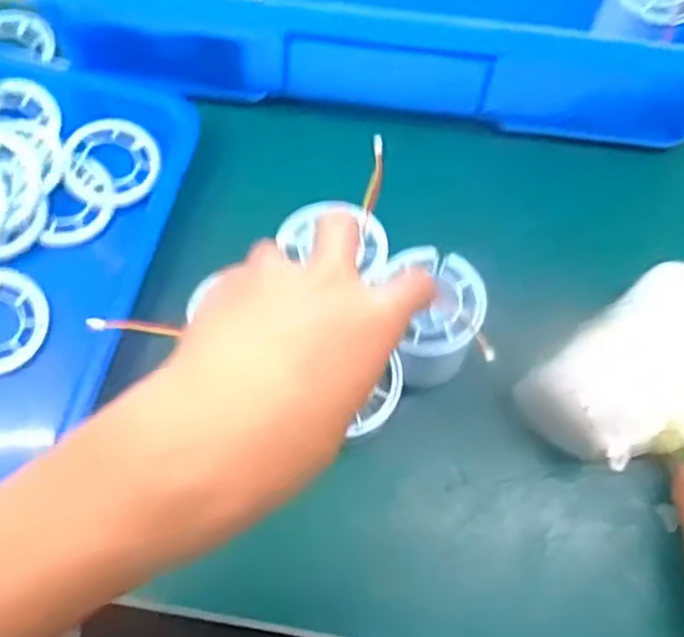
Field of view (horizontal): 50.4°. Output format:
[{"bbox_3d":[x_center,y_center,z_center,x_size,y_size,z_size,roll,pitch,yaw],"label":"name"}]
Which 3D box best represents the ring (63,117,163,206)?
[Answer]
[{"bbox_3d":[-0.137,-0.094,0.435,0.053,0.009,0.056,1,71,-2],"label":"ring"}]

